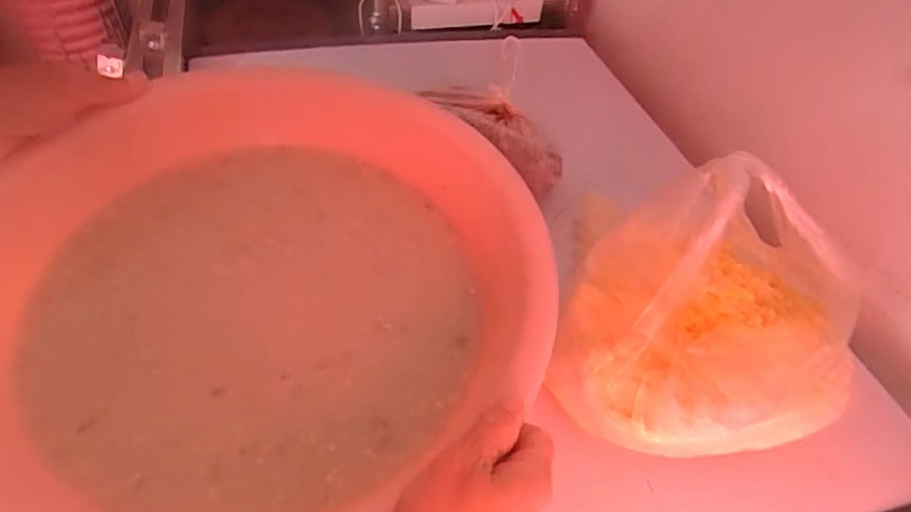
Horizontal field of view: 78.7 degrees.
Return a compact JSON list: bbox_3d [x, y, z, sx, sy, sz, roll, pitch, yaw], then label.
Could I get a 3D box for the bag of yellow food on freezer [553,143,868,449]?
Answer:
[{"bbox_3d":[0.185,0.029,0.397,0.209,0.171,0.167,-9,49,-15],"label":"bag of yellow food on freezer"}]

